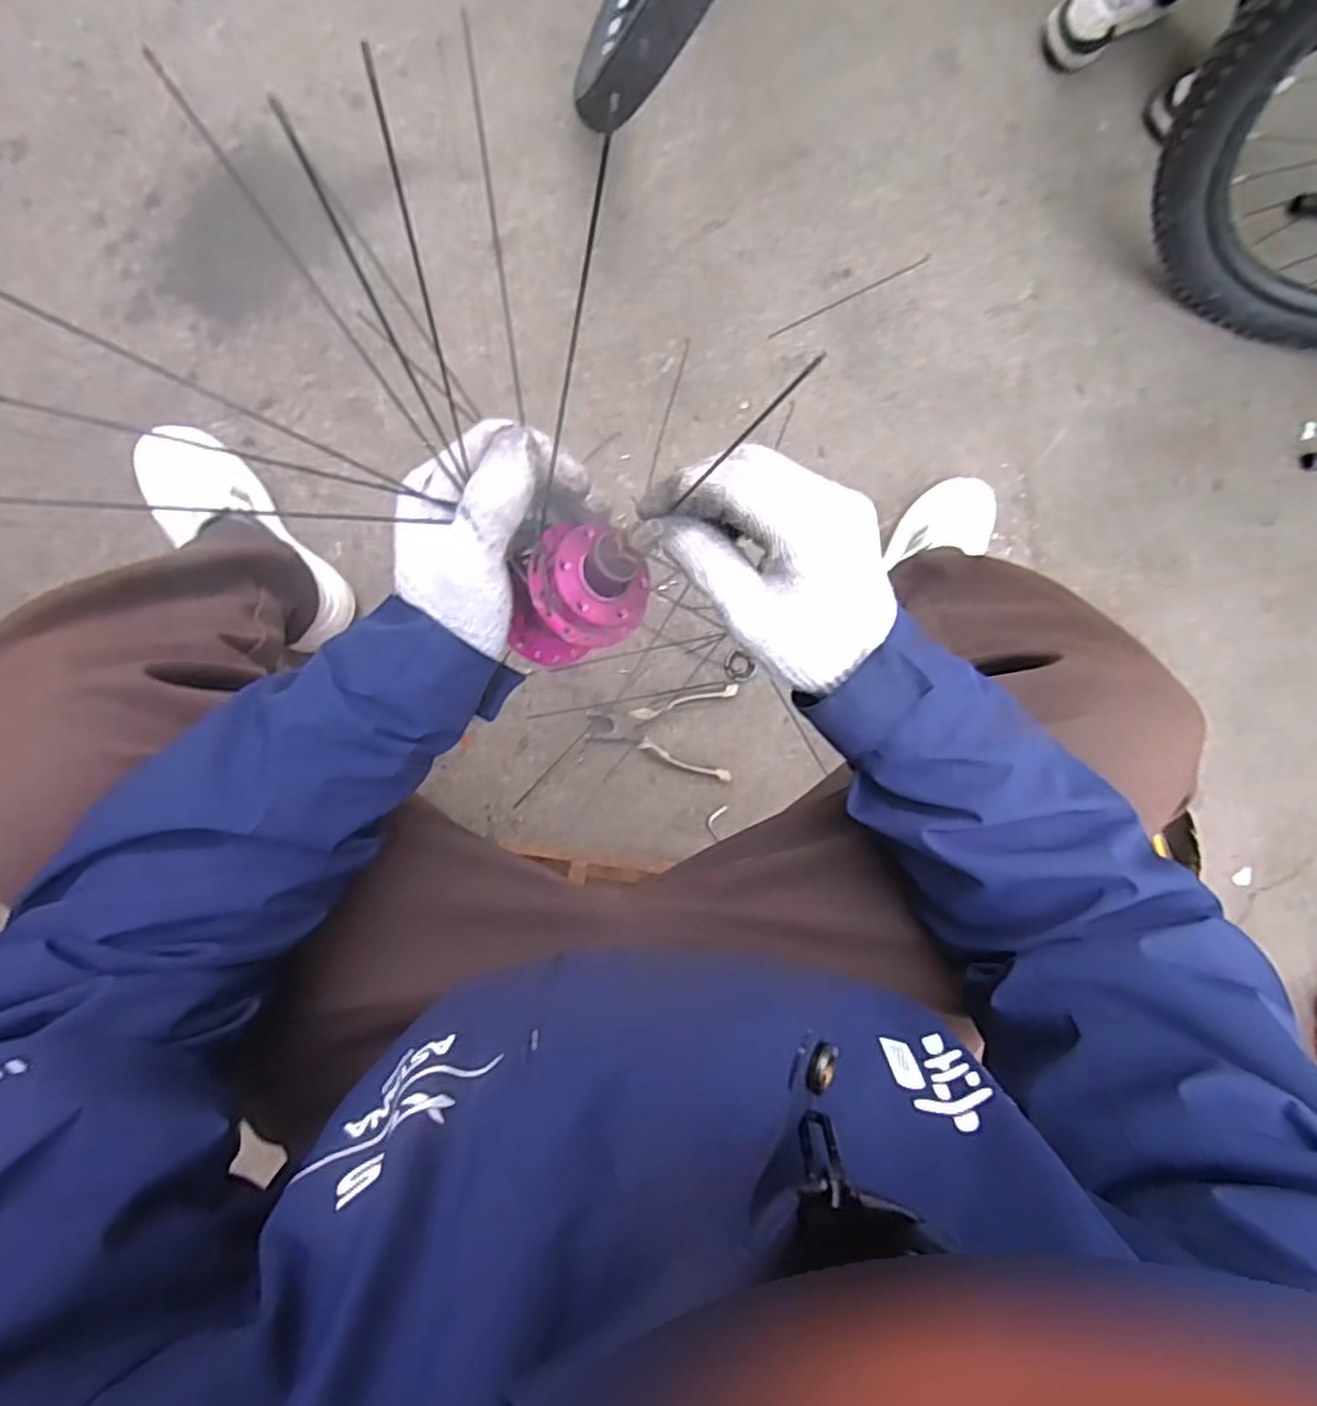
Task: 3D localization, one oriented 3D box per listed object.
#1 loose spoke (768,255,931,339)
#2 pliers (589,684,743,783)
[{"bbox_3d":[0.257,-0.541,0.927,0.256,0.010,0.007,-29,93,-8],"label":"loose spoke"},{"bbox_3d":[0.005,0.029,0.859,0.180,0.016,0.114,6,87,-8],"label":"pliers"}]

